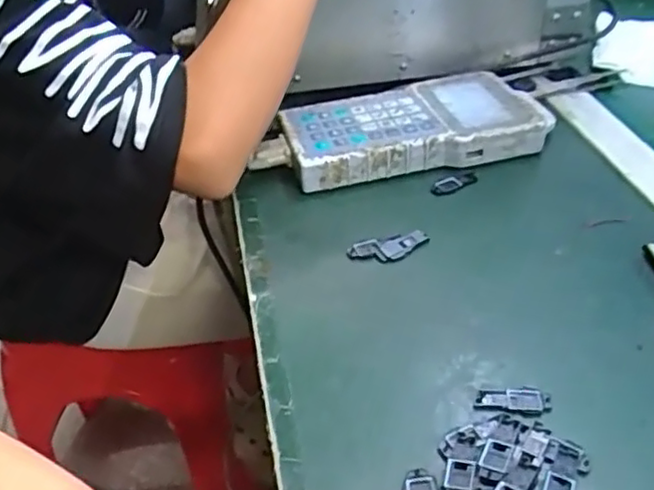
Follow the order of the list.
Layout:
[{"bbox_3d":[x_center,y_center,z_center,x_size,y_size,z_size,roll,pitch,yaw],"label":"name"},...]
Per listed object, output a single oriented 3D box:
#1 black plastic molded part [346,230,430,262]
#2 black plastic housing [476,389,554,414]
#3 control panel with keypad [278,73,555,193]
[{"bbox_3d":[0.043,0.001,0.471,0.057,0.008,0.019,-6,39,-3],"label":"black plastic molded part"},{"bbox_3d":[0.100,0.083,0.365,0.038,0.004,0.015,4,39,9],"label":"black plastic housing"},{"bbox_3d":[0.074,-0.100,0.575,0.218,0.035,0.102,-11,39,-9],"label":"control panel with keypad"}]

